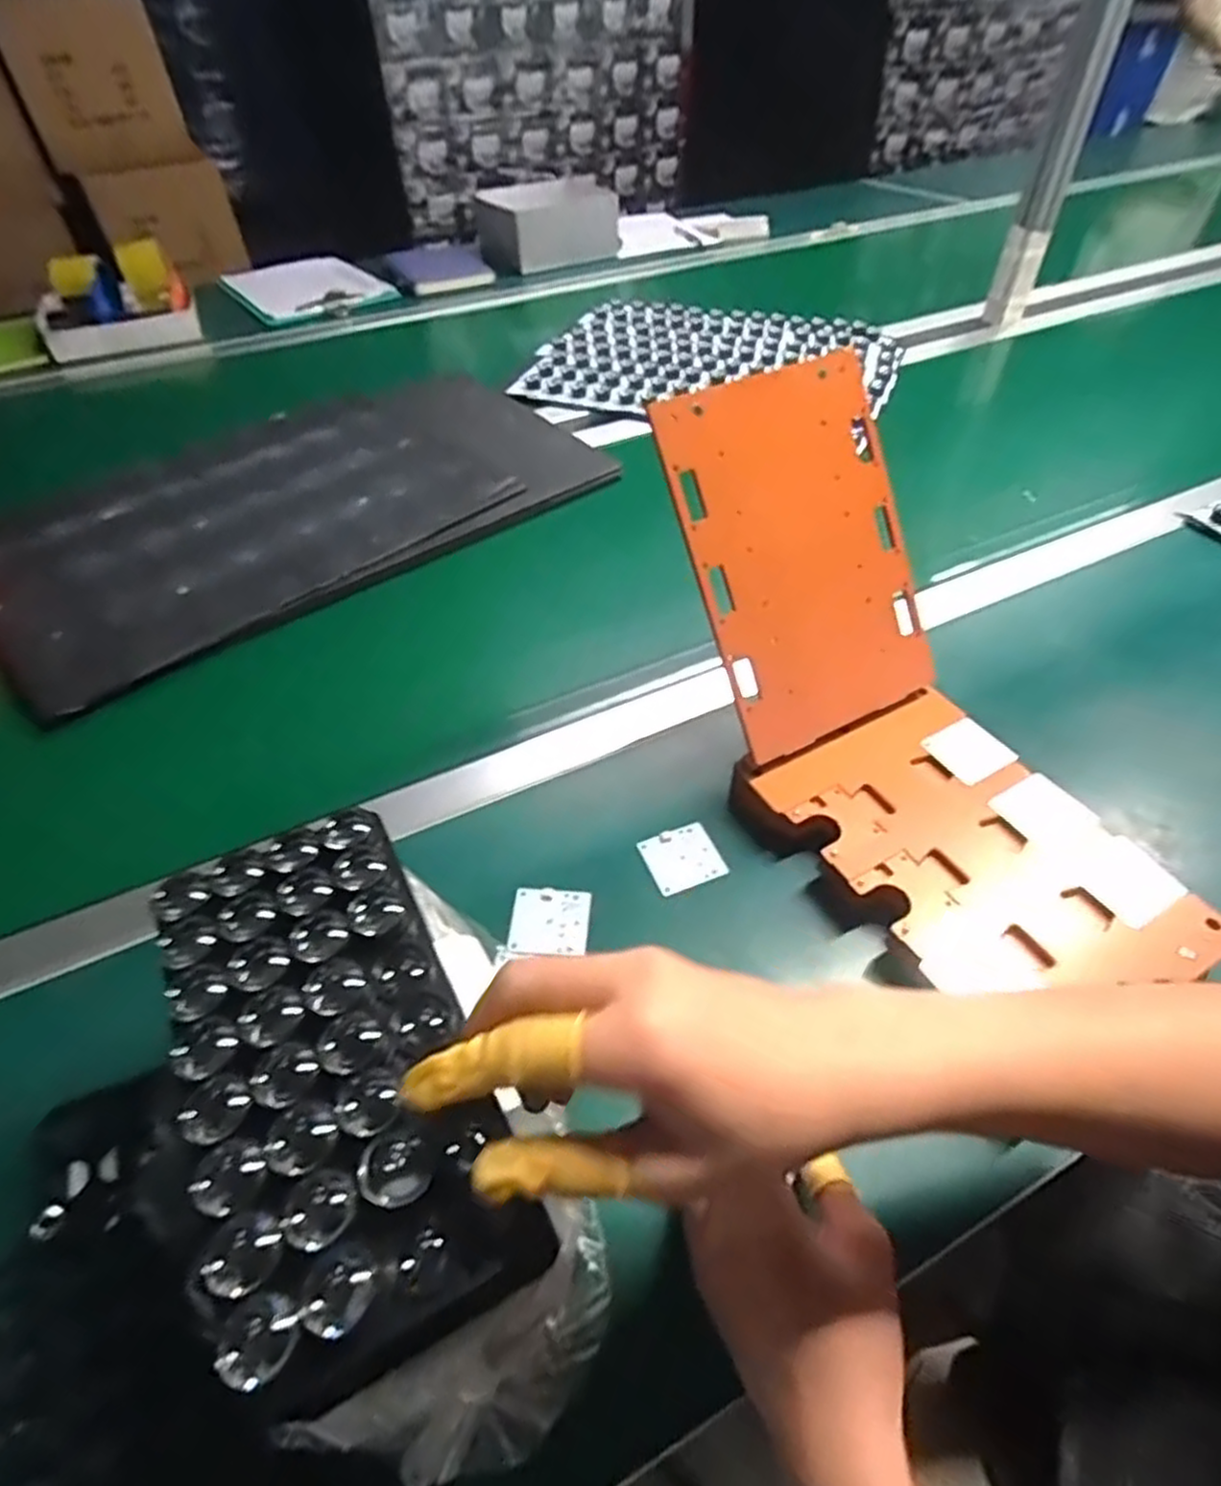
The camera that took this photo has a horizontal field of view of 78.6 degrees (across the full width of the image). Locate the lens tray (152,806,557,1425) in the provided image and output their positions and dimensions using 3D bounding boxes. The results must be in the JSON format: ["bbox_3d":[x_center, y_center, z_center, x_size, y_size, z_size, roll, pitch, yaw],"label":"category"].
[{"bbox_3d":[-0.105,0.113,0.276,0.096,0.027,0.193,-20,53,-16],"label":"lens tray"}]

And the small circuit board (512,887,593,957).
[{"bbox_3d":[-0.038,0.112,0.471,0.047,0.005,0.042,1,48,3],"label":"small circuit board"}]

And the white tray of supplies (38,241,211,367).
[{"bbox_3d":[-0.742,-0.663,1.114,0.217,0.099,0.148,-27,53,-21],"label":"white tray of supplies"}]

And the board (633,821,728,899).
[{"bbox_3d":[0.049,0.077,0.500,0.049,0.006,0.045,-19,50,-15],"label":"board"}]

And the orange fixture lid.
[{"bbox_3d":[0.129,-0.123,0.491,0.157,0.231,0.008,-23,15,-17],"label":"orange fixture lid"}]

